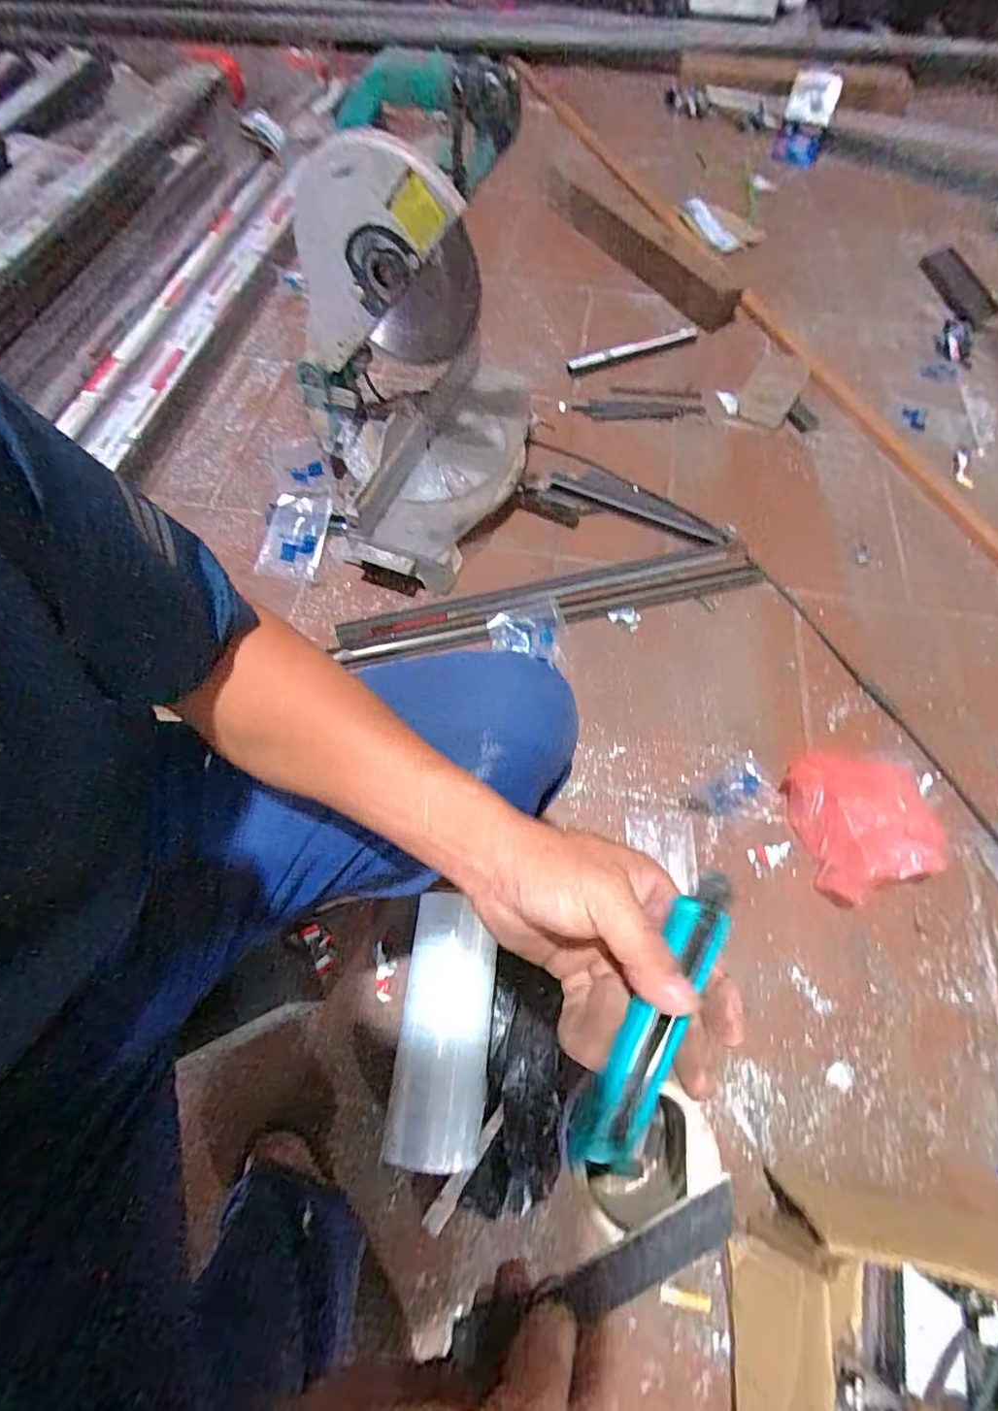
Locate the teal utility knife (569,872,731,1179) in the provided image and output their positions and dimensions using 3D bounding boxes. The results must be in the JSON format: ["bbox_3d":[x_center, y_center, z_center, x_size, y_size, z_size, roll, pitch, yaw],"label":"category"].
[{"bbox_3d":[0.076,0.155,0.276,0.033,0.013,0.153,24,89,11],"label":"teal utility knife"}]

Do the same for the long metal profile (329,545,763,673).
[{"bbox_3d":[0.101,-0.165,0.919,0.677,0.026,0.093,-14,64,-8],"label":"long metal profile"}]

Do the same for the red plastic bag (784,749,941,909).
[{"bbox_3d":[0.477,0.144,0.737,0.154,0.102,0.186,-9,64,-6],"label":"red plastic bag"}]

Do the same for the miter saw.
[{"bbox_3d":[-0.133,-0.518,0.825,0.345,0.469,0.498,6,63,2],"label":"miter saw"}]

